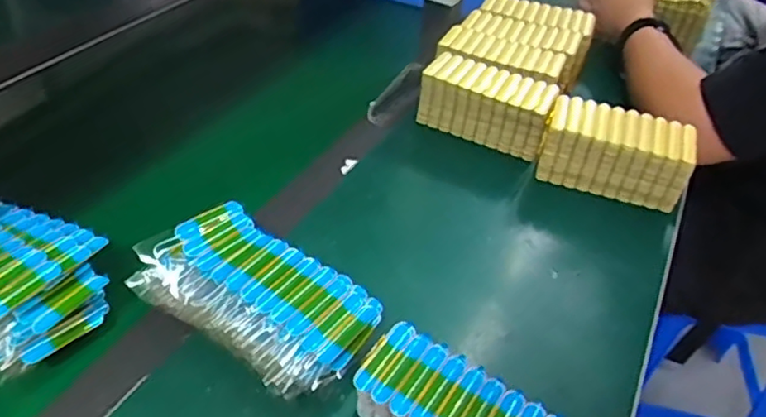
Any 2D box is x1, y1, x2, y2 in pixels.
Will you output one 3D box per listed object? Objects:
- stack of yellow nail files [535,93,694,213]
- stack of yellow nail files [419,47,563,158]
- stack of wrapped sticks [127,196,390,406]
[{"bbox_3d":[0.264,-0.060,0.701,0.159,0.084,0.072,18,42,13],"label":"stack of yellow nail files"},{"bbox_3d":[0.125,-0.125,0.760,0.158,0.078,0.064,21,43,16],"label":"stack of yellow nail files"},{"bbox_3d":[-0.102,0.074,0.490,0.190,0.071,0.099,27,45,22],"label":"stack of wrapped sticks"}]

